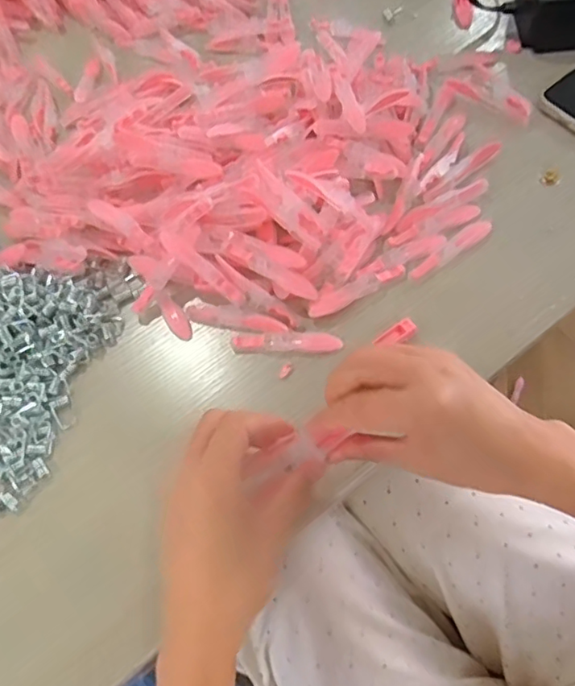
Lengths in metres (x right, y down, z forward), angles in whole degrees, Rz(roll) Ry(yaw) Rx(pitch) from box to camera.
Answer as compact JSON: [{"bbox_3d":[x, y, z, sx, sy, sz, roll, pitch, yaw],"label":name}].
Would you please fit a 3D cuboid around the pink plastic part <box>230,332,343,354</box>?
[{"bbox_3d":[-0.001,0.000,0.405,0.078,0.007,0.015,0,64,6],"label":"pink plastic part"}]

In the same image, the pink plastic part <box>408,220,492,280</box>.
[{"bbox_3d":[0.123,-0.070,0.425,0.076,0.010,0.015,-34,65,-10],"label":"pink plastic part"}]

